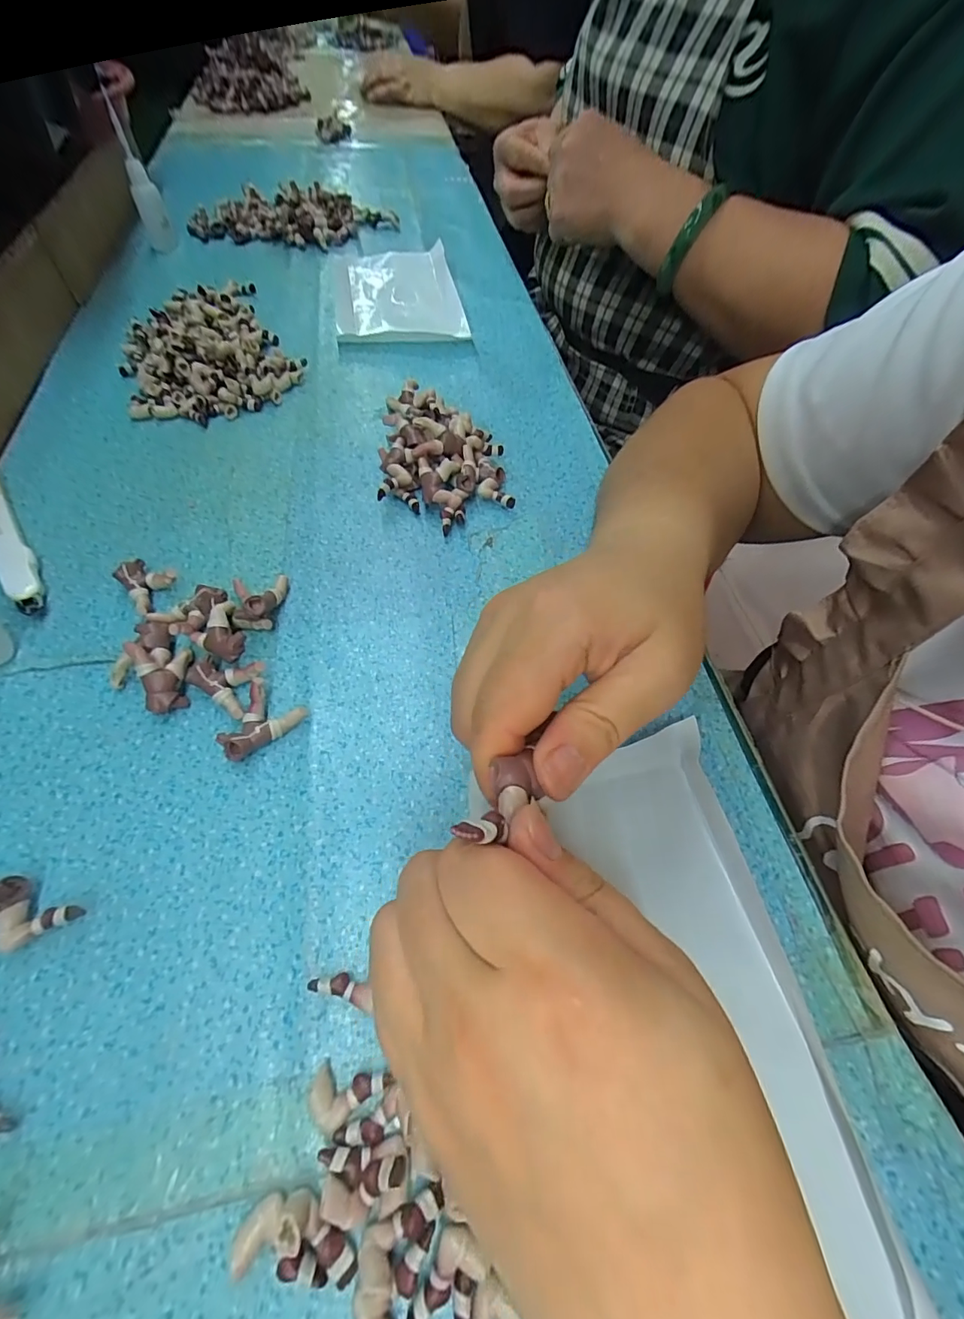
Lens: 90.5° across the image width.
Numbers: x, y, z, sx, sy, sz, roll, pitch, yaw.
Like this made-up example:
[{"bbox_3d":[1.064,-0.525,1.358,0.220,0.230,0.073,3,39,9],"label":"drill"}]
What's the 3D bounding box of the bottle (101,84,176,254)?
[{"bbox_3d":[-0.345,-0.485,0.480,0.026,0.106,0.029,-18,61,-14],"label":"bottle"}]

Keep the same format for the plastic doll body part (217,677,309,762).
[{"bbox_3d":[-0.102,0.031,0.222,0.027,0.017,0.035,23,60,10],"label":"plastic doll body part"}]

